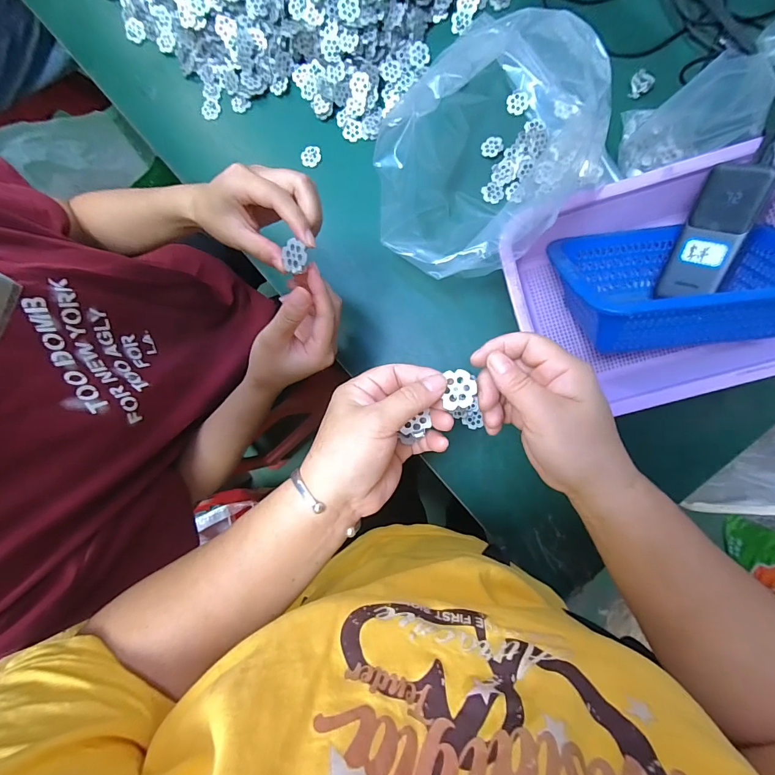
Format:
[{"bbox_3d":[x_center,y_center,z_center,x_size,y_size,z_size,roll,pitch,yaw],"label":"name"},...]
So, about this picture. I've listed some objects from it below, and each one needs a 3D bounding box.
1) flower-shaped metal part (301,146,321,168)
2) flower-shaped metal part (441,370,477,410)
[{"bbox_3d":[-0.100,-0.303,0.508,0.026,0.006,0.029,-18,89,7],"label":"flower-shaped metal part"},{"bbox_3d":[0.048,0.001,0.258,0.022,0.004,0.026,-6,90,7],"label":"flower-shaped metal part"}]

